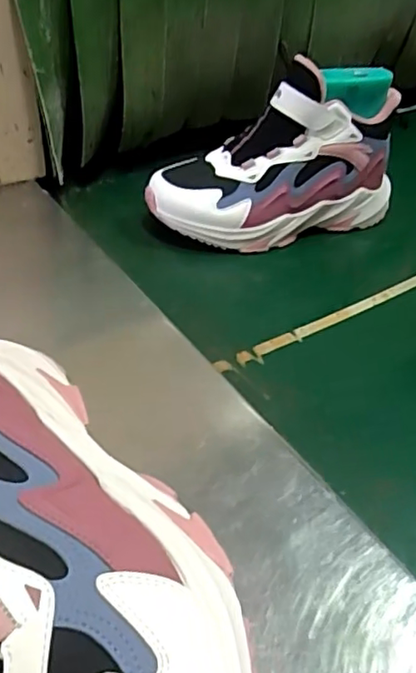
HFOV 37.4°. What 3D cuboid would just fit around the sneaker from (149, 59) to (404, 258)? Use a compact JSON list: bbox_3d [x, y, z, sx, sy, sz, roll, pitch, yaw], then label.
[{"bbox_3d":[0.069,-0.173,0.605,0.252,0.152,0.085,-13,41,-21],"label":"sneaker"}]

